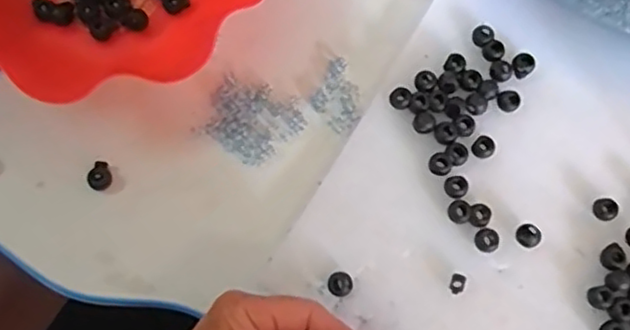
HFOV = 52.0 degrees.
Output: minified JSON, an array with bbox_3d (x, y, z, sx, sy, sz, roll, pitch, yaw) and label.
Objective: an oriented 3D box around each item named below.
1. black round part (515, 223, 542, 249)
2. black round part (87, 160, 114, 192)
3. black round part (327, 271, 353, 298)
[{"bbox_3d":[0.139,0.046,0.421,0.014,0.008,0.015,1,72,-3],"label":"black round part"},{"bbox_3d":[-0.142,0.007,0.429,0.014,0.010,0.019,16,71,2],"label":"black round part"},{"bbox_3d":[0.016,0.075,0.408,0.015,0.008,0.016,1,72,-3],"label":"black round part"}]

